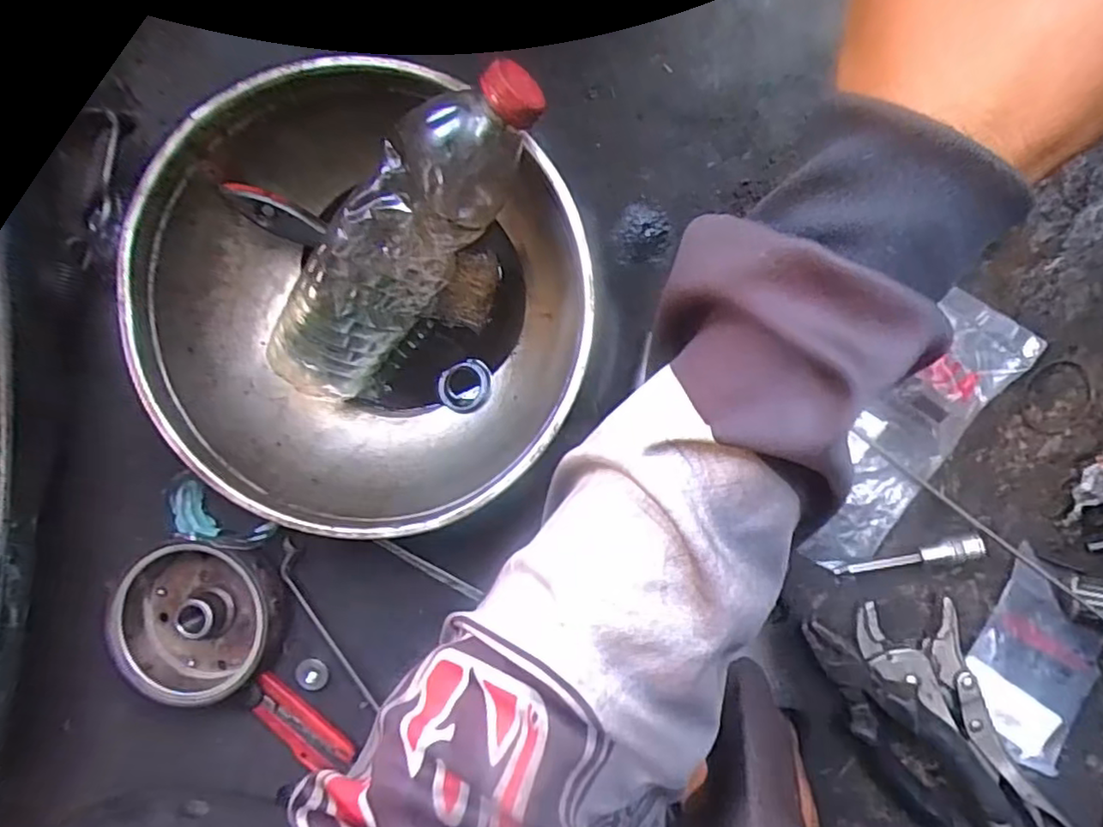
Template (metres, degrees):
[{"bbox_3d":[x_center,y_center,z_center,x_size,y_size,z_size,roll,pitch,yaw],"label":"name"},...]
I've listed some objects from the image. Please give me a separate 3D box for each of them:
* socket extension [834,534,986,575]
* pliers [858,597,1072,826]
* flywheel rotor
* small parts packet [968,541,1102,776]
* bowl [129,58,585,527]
[{"bbox_3d":[0.243,0.098,0.456,0.093,0.017,0.013,-12,96,6],"label":"socket extension"},{"bbox_3d":[0.299,0.228,0.461,0.065,0.022,0.247,-35,93,8],"label":"pliers"},{"bbox_3d":[-0.244,0.141,0.468,0.110,0.048,0.117,24,99,1],"label":"flywheel rotor"},{"bbox_3d":[0.339,0.175,0.468,0.100,0.013,0.123,32,83,-10],"label":"small parts packet"},{"bbox_3d":[-0.110,-0.068,0.401,0.228,0.136,0.232,1,97,5],"label":"bowl"}]

